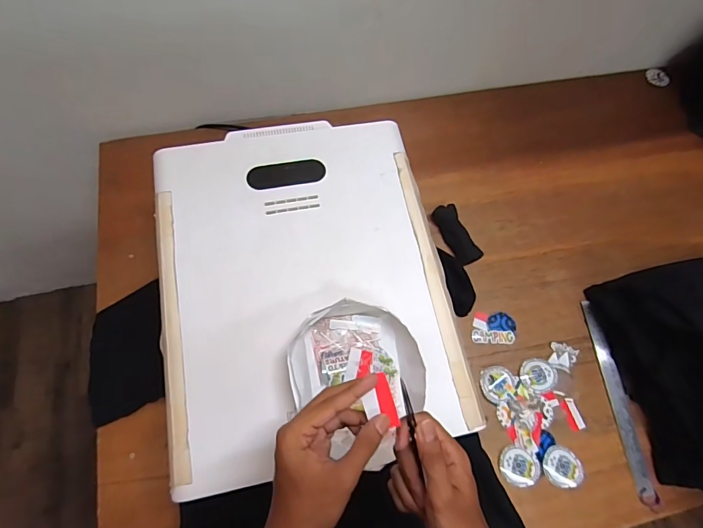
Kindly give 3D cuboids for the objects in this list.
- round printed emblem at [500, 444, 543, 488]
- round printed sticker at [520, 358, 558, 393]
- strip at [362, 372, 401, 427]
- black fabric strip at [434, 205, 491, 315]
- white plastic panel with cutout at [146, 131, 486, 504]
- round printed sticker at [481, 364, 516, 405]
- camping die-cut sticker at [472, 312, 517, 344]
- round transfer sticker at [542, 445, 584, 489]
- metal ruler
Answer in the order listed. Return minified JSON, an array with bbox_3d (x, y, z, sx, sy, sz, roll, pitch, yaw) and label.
[{"bbox_3d":[0.274,0.330,0.660,0.064,0.008,0.056,24,69,7],"label":"round printed emblem"},{"bbox_3d":[0.331,0.196,0.717,0.063,0.005,0.057,-8,69,-6],"label":"round printed sticker"},{"bbox_3d":[0.026,0.129,0.380,0.028,0.011,0.047,-15,69,-9],"label":"strip"},{"bbox_3d":[0.206,-0.058,0.797,0.049,0.023,0.125,-22,71,-11],"label":"black fabric strip"},{"bbox_3d":[-0.068,0.011,0.588,0.400,0.022,0.497,-11,69,-7],"label":"white plastic panel with cutout"},{"bbox_3d":[0.254,0.206,0.707,0.056,0.011,0.061,1,68,-2],"label":"round printed sticker"},{"bbox_3d":[0.261,0.116,0.747,0.078,0.004,0.058,3,68,-1],"label":"camping die-cut sticker"},{"bbox_3d":[0.345,0.330,0.663,0.060,0.007,0.059,1,68,-2],"label":"round transfer sticker"},{"bbox_3d":[0.465,0.228,0.713,0.031,0.006,0.329,-7,70,5],"label":"metal ruler"}]

